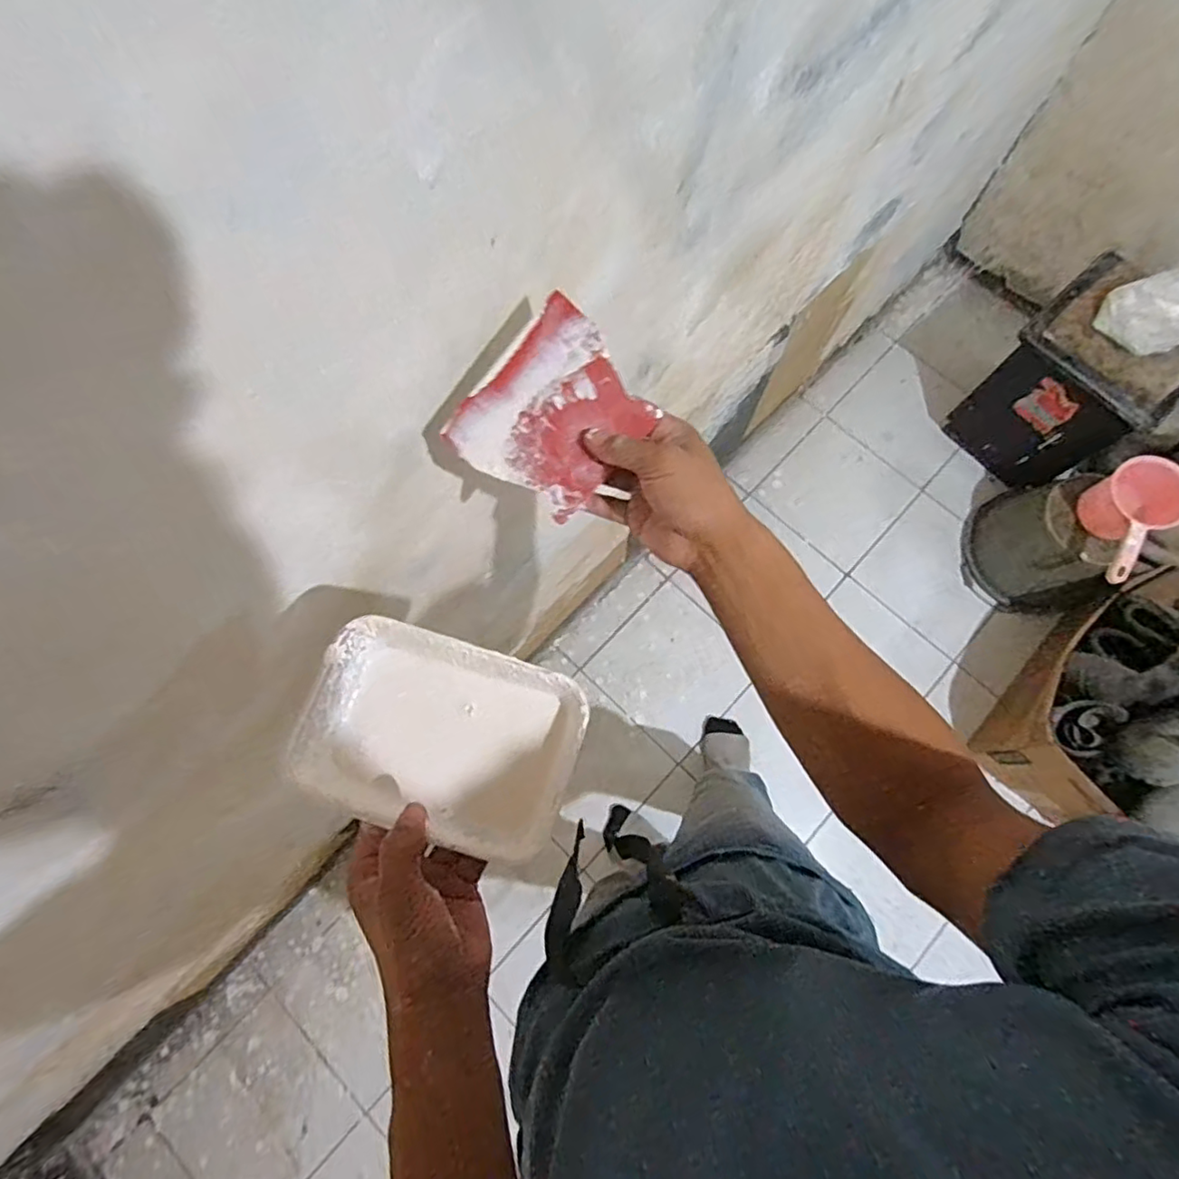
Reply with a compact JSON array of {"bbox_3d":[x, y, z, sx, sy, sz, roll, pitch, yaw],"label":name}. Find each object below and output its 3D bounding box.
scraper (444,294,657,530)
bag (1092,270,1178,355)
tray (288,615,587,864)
[{"bbox_3d":[-0.024,-0.117,0.429,0.107,0.009,0.122,44,102,-10],"label":"scraper"},{"bbox_3d":[1.075,-0.515,1.110,0.250,0.078,0.125,-14,75,-2],"label":"bag"},{"bbox_3d":[-0.097,0.092,0.395,0.172,0.037,0.116,17,76,6],"label":"tray"}]

